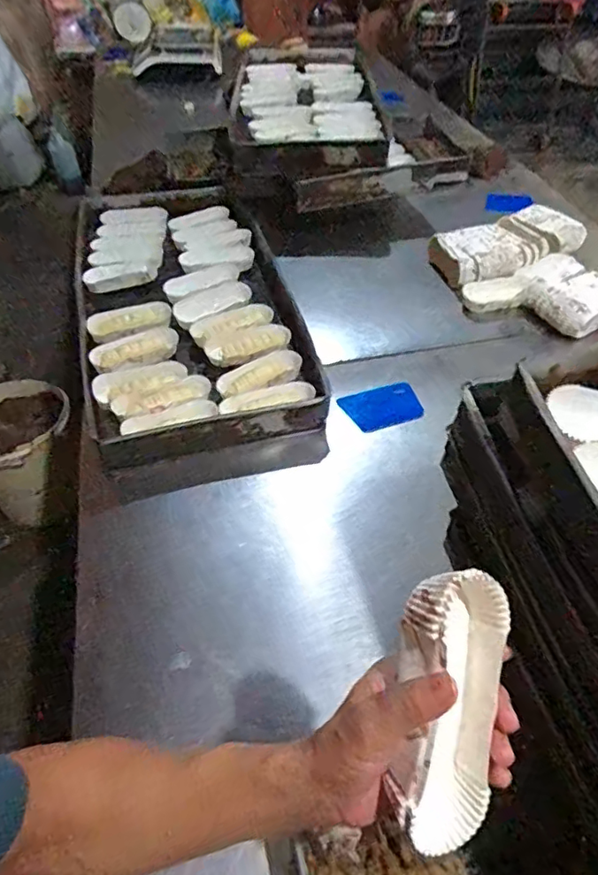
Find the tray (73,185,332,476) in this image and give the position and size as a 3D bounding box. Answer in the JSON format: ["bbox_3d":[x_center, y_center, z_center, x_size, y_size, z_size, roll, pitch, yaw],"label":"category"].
[{"bbox_3d":[-0.240,-0.315,1.124,0.397,0.076,0.896,-10,50,-11],"label":"tray"}]

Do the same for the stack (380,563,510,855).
[{"bbox_3d":[0.089,0.161,0.333,0.065,0.046,0.164,5,89,1],"label":"stack"}]

